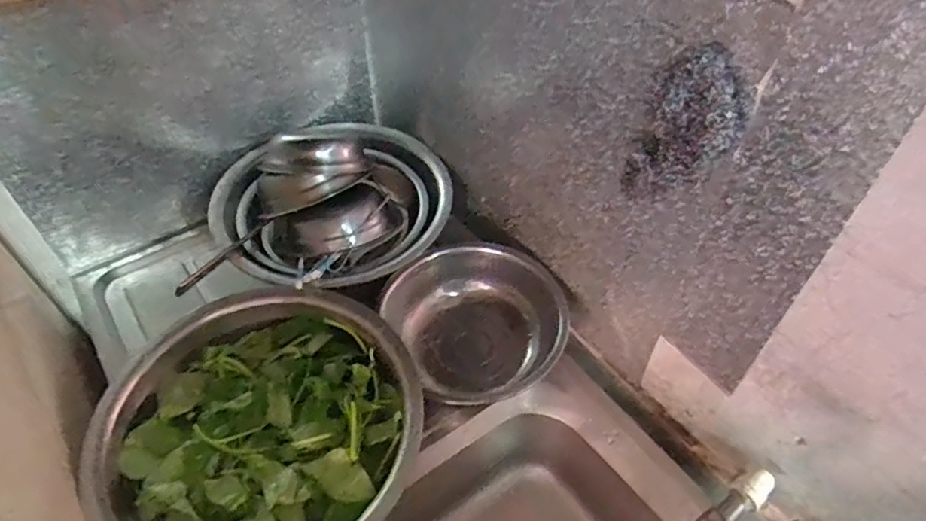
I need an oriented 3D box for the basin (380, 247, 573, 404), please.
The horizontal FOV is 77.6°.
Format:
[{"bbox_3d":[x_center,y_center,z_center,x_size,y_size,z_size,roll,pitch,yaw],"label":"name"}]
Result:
[{"bbox_3d":[0.018,0.087,0.759,0.234,0.087,0.200,-2,48,-2],"label":"basin"}]

